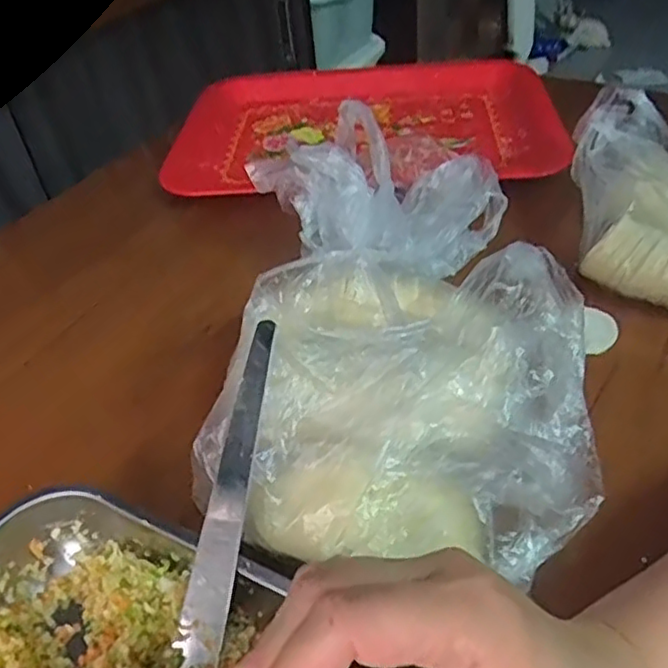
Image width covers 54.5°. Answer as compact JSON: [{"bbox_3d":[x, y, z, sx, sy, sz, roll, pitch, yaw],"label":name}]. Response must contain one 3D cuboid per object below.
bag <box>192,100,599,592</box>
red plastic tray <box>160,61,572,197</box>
[{"bbox_3d":[0.032,0.027,0.344,0.187,0.093,0.175,0,42,7],"label":"bag"},{"bbox_3d":[0.027,-0.210,0.654,0.367,0.034,0.270,-1,42,6],"label":"red plastic tray"}]

